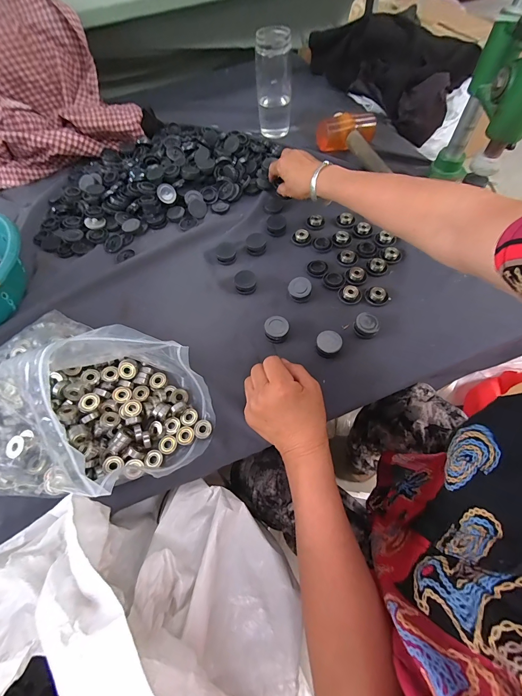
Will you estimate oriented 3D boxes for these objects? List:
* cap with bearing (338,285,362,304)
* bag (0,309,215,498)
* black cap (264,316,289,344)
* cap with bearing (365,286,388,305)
[{"bbox_3d":[0.131,-0.081,0.438,0.033,0.009,0.033,-2,62,3],"label":"cap with bearing"},{"bbox_3d":[-0.203,0.057,0.350,0.278,0.080,0.207,4,63,5],"label":"bag"},{"bbox_3d":[0.021,-0.025,0.413,0.032,0.018,0.035,-2,62,3],"label":"black cap"},{"bbox_3d":[0.167,-0.079,0.433,0.028,0.011,0.032,-15,62,-5],"label":"cap with bearing"}]

